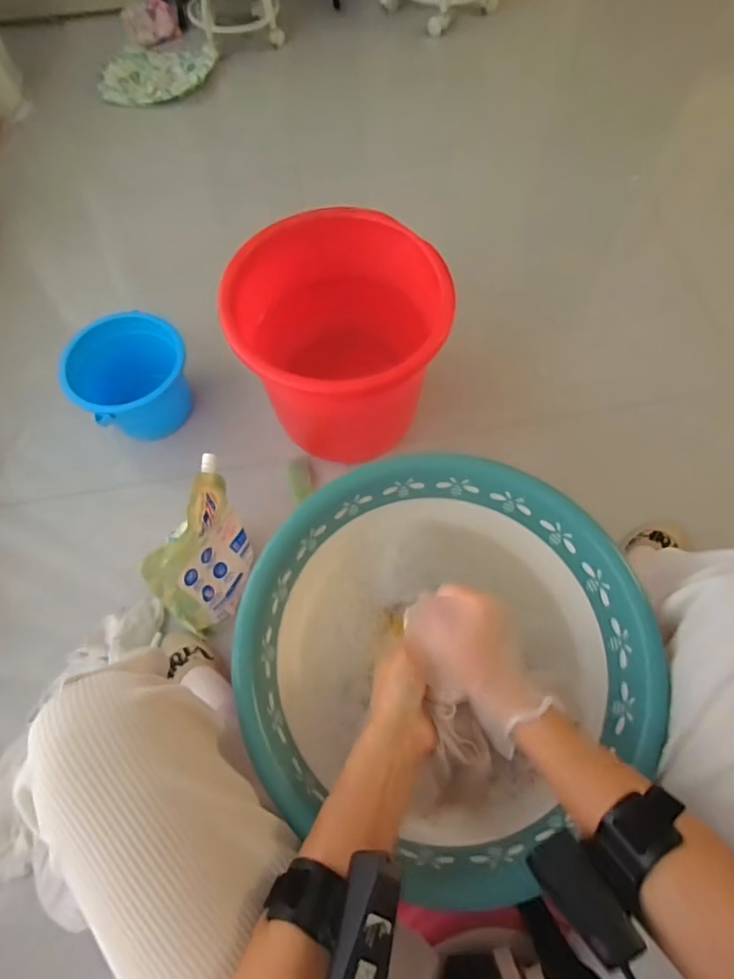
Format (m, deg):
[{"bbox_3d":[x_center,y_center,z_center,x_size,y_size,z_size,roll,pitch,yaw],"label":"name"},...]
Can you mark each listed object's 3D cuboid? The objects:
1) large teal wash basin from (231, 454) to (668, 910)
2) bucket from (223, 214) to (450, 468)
[{"bbox_3d":[0.076,0.144,0.510,0.359,0.104,0.336,-1,66,1],"label":"large teal wash basin"},{"bbox_3d":[-0.040,-0.234,0.876,0.310,0.296,0.283,-1,66,1],"label":"bucket"}]

